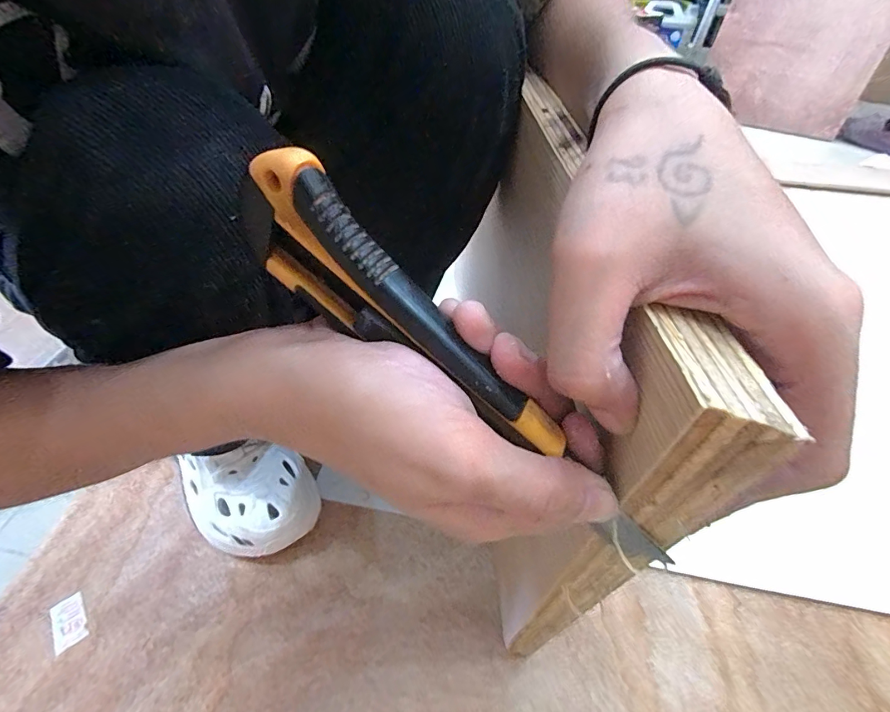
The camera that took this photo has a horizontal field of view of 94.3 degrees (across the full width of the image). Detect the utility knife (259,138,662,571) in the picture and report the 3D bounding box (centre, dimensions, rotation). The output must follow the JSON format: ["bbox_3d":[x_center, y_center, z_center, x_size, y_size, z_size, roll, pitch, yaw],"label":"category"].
[{"bbox_3d":[0.005,0.008,0.133,0.169,0.039,0.014,43,57,-5],"label":"utility knife"}]

